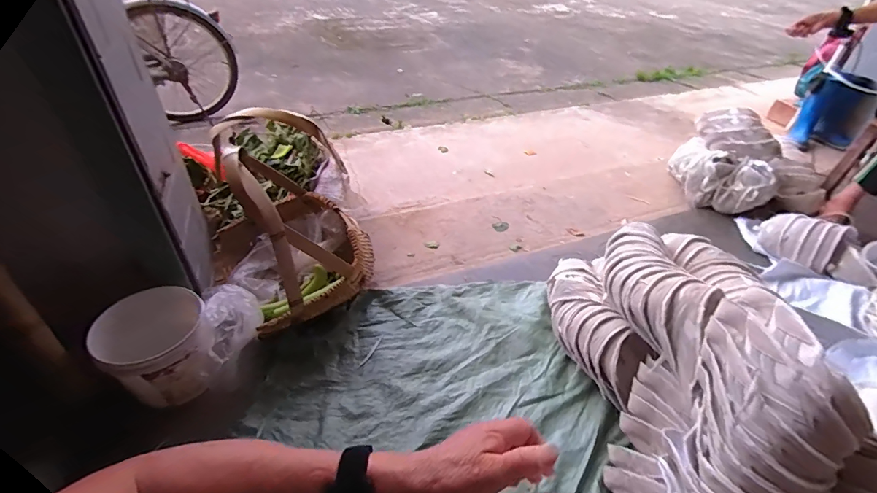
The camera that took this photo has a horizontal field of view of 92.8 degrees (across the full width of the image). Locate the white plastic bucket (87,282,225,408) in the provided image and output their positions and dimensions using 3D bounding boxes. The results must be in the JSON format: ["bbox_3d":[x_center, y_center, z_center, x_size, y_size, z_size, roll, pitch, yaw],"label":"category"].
[{"bbox_3d":[-0.553,0.210,0.836,0.195,0.167,0.184,-20,45,-25],"label":"white plastic bucket"}]

